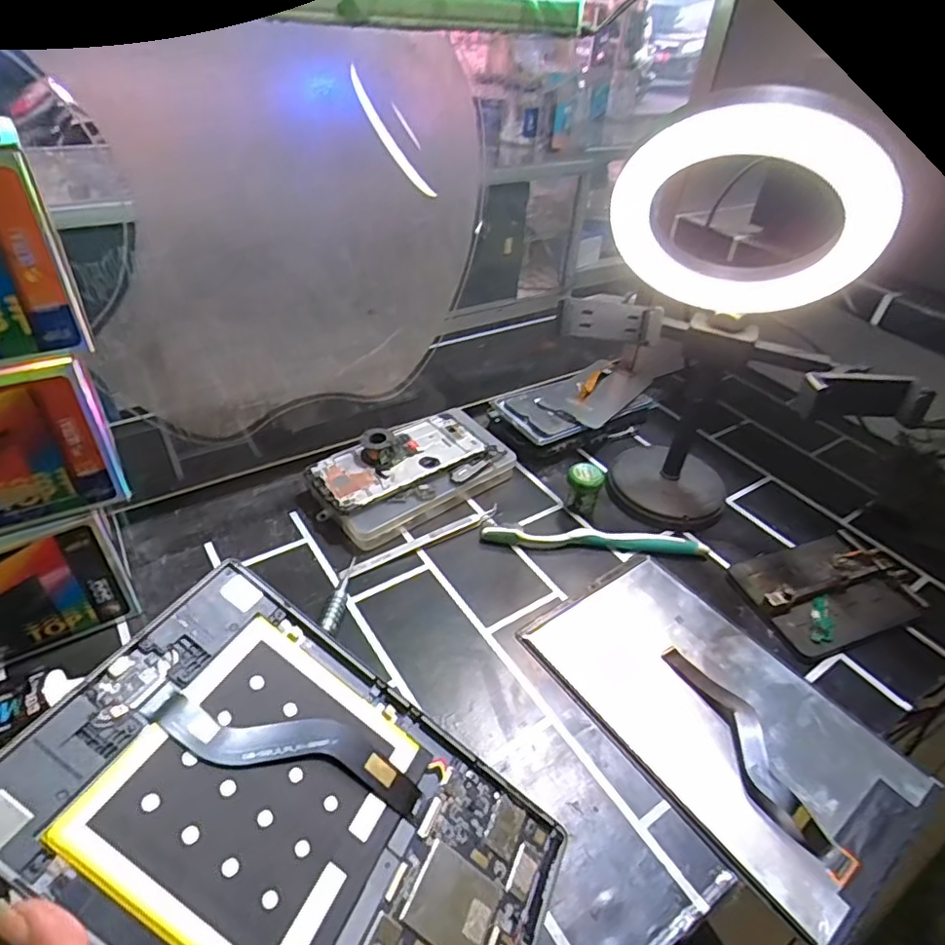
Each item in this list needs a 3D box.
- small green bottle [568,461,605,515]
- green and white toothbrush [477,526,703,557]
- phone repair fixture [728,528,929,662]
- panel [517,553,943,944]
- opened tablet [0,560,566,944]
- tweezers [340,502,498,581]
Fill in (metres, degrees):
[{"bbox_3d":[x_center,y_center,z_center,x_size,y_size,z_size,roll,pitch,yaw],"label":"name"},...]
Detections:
[{"bbox_3d":[0.098,0.013,0.518,0.029,0.041,0.023,15,39,11],"label":"small green bottle"},{"bbox_3d":[0.103,0.058,0.491,0.188,0.023,0.018,5,38,-1],"label":"green and white toothbrush"},{"bbox_3d":[0.289,0.090,0.468,0.142,0.020,0.090,-11,41,-20],"label":"phone repair fixture"},{"bbox_3d":[0.160,0.152,0.387,0.144,0.015,0.231,-23,47,-31],"label":"panel"},{"bbox_3d":[-0.071,0.158,0.263,0.232,0.005,0.144,39,41,0],"label":"opened tablet"},{"bbox_3d":[-0.040,0.056,0.481,0.144,0.009,0.013,-21,45,-29],"label":"tweezers"}]

